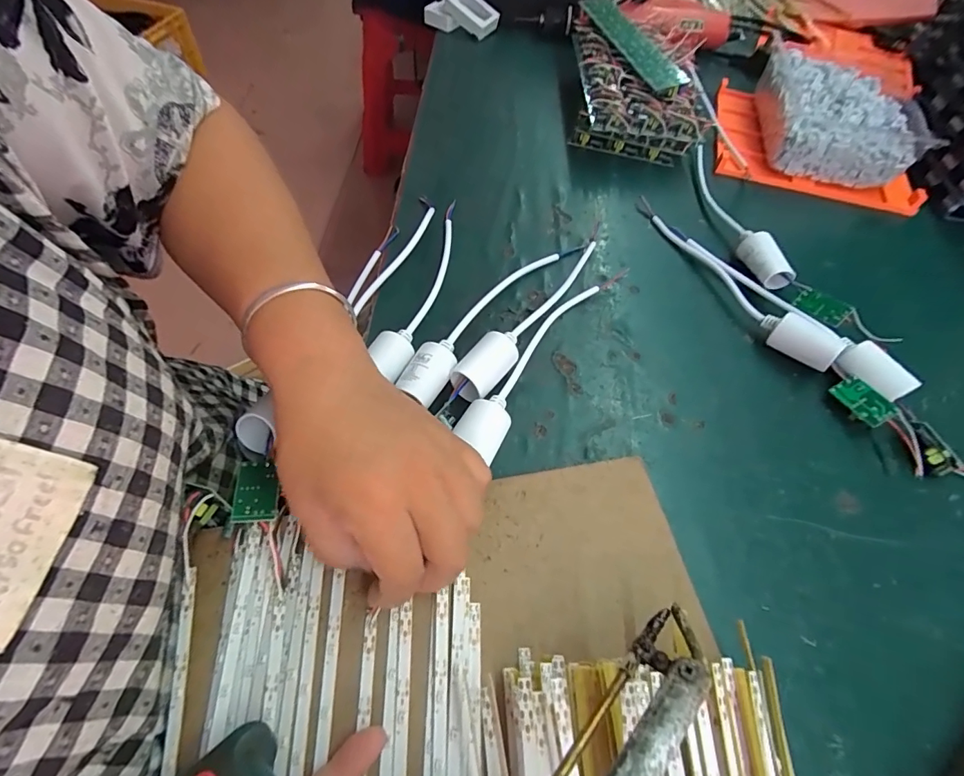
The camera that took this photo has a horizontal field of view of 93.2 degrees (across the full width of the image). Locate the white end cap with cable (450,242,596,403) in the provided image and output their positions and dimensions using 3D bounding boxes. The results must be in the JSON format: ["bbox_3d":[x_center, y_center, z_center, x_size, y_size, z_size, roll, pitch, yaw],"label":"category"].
[{"bbox_3d":[0.043,-0.056,0.331,0.024,0.023,0.183,35,62,17],"label":"white end cap with cable"}]

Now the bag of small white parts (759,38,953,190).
[{"bbox_3d":[0.366,-0.277,0.475,0.137,0.059,0.161,12,58,3],"label":"bag of small white parts"}]

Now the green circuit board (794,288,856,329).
[{"bbox_3d":[0.264,-0.063,0.355,0.020,0.004,0.036,-48,54,9],"label":"green circuit board"}]

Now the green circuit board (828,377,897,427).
[{"bbox_3d":[0.261,0.009,0.312,0.019,0.006,0.035,-36,53,8],"label":"green circuit board"}]

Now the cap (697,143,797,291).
[{"bbox_3d":[0.220,-0.160,0.408,0.030,0.027,0.173,-6,59,-8],"label":"cap"}]

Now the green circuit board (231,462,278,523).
[{"bbox_3d":[-0.122,0.055,0.246,0.021,0.004,0.037,2,41,-21],"label":"green circuit board"}]

